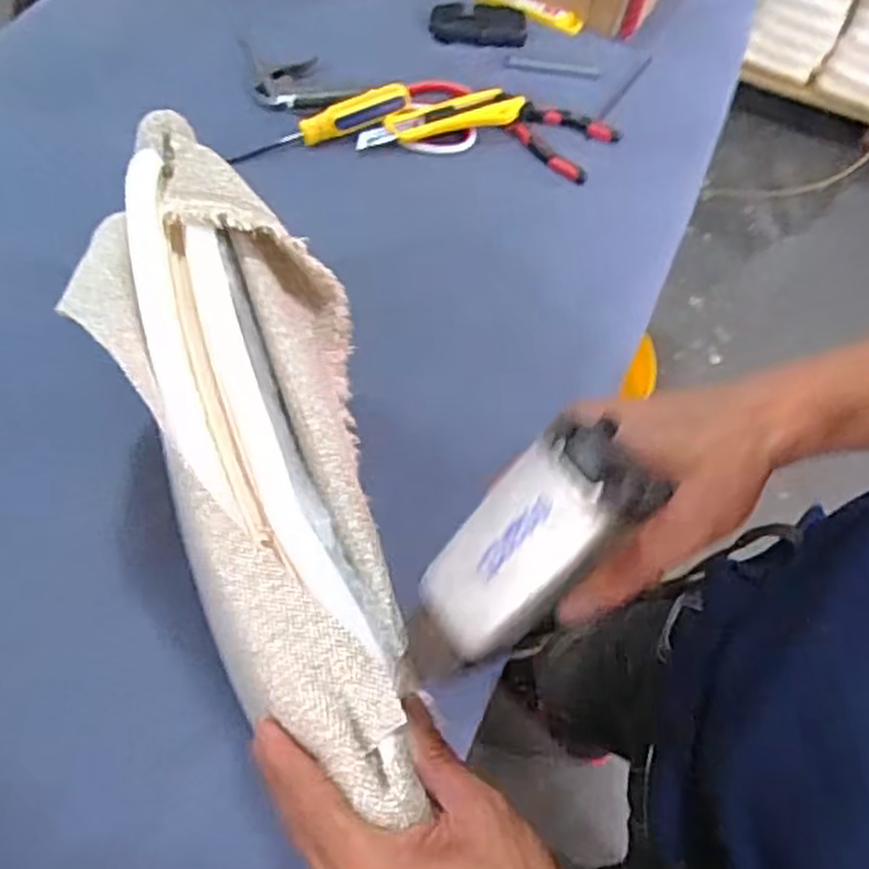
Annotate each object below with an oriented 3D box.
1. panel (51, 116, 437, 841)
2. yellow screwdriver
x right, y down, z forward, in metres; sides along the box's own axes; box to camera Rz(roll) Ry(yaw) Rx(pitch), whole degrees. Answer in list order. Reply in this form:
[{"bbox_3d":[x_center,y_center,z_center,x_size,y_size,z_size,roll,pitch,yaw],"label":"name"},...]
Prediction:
[{"bbox_3d":[-0.094,-0.012,0.391,0.126,0.077,0.390,-17,65,-13],"label":"panel"},{"bbox_3d":[-0.113,-0.309,0.757,0.188,0.023,0.030,-22,63,-2],"label":"yellow screwdriver"}]

